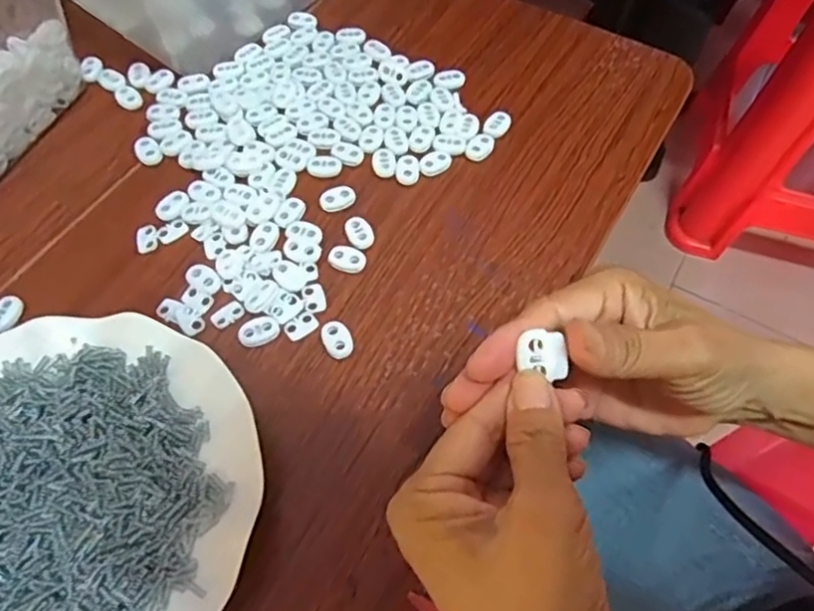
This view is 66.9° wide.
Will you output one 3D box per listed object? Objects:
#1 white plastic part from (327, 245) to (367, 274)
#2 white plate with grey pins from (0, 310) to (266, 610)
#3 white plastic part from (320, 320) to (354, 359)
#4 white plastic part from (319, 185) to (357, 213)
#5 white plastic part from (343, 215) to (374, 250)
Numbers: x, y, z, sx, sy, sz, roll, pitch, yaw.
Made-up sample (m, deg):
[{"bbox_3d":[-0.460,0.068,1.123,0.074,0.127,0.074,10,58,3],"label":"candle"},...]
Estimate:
[{"bbox_3d":[-0.036,-0.028,0.368,0.021,0.004,0.015,23,63,12],"label":"white plastic part"},{"bbox_3d":[-0.164,0.092,0.291,0.182,0.024,0.180,0,61,0],"label":"white plate with grey pins"},{"bbox_3d":[-0.039,0.020,0.343,0.017,0.007,0.022,-25,64,-13],"label":"white plastic part"},{"bbox_3d":[-0.044,-0.069,0.390,0.022,0.004,0.017,-26,65,-14],"label":"white plastic part"},{"bbox_3d":[-0.030,-0.045,0.377,0.015,0.005,0.024,-27,65,-14],"label":"white plastic part"}]

